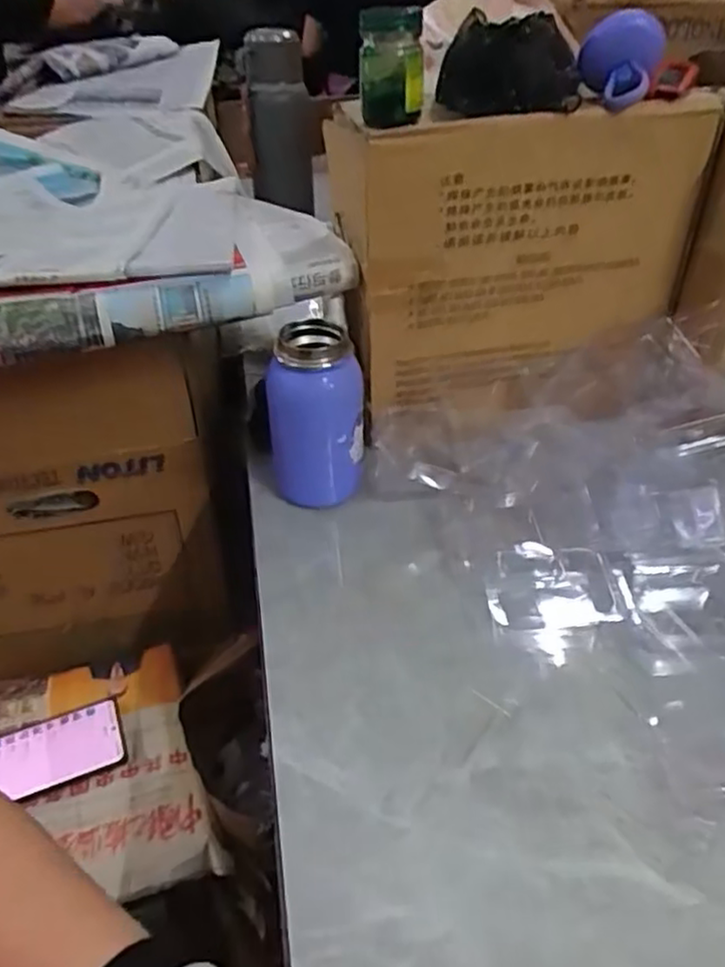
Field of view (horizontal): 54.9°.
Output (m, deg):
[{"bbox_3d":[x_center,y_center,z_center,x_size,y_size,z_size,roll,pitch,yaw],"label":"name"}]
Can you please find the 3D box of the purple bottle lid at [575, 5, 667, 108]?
[{"bbox_3d":[0.186,-0.308,0.507,0.056,0.053,0.045,15,42,18],"label":"purple bottle lid"}]

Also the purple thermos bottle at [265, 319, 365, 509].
[{"bbox_3d":[-0.038,-0.050,0.564,0.075,0.143,0.061,-1,40,-1],"label":"purple thermos bottle"}]

